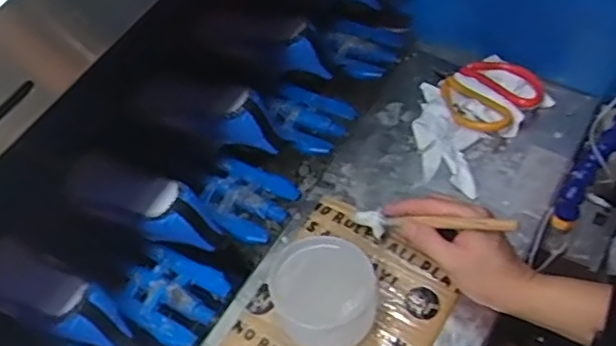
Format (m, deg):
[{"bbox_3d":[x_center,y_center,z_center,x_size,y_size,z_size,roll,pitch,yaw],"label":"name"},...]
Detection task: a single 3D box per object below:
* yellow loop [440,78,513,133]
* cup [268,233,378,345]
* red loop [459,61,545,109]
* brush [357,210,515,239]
[{"bbox_3d":[0.191,-0.077,0.749,0.099,0.010,0.057,30,62,29],"label":"yellow loop"},{"bbox_3d":[0.017,0.112,0.596,0.087,0.055,0.094,-2,58,3],"label":"cup"},{"bbox_3d":[0.239,-0.115,0.771,0.057,0.014,0.096,-39,63,-19],"label":"red loop"},{"bbox_3d":[0.116,0.048,0.607,0.180,0.024,0.017,-5,49,44],"label":"brush"}]

